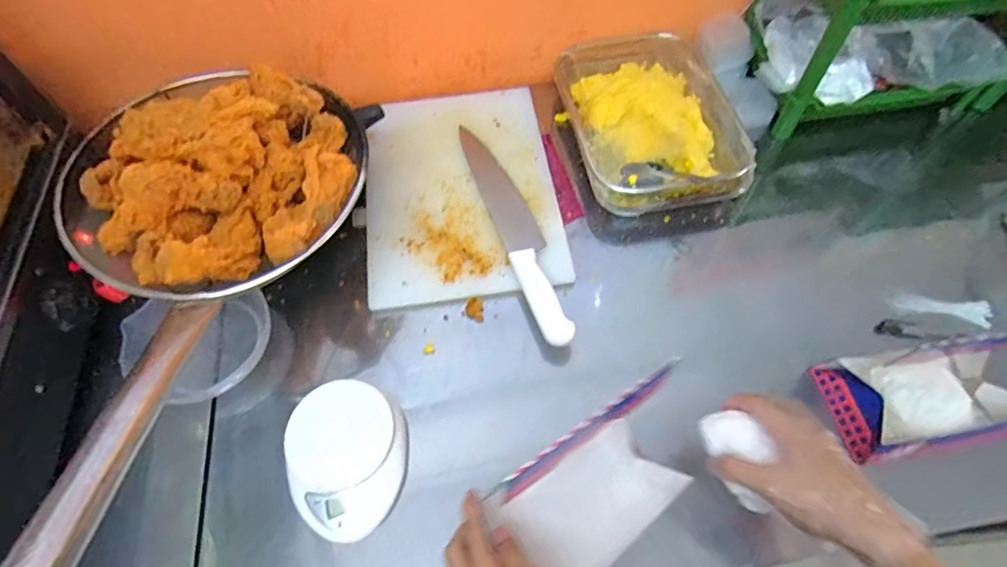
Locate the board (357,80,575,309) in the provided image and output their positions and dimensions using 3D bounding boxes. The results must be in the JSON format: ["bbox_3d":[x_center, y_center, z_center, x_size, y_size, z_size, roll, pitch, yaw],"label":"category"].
[{"bbox_3d":[-0.057,-0.133,0.715,0.253,0.014,0.339,-7,60,-2],"label":"board"}]

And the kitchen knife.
[{"bbox_3d":[0.014,-0.081,0.670,0.050,0.023,0.349,-17,61,-8],"label":"kitchen knife"}]

